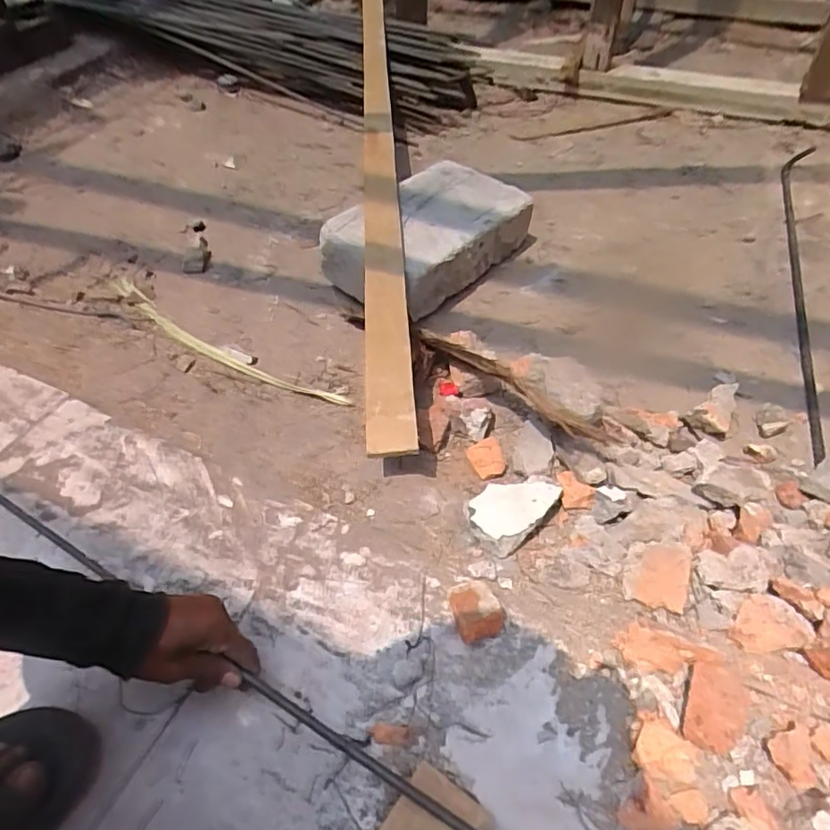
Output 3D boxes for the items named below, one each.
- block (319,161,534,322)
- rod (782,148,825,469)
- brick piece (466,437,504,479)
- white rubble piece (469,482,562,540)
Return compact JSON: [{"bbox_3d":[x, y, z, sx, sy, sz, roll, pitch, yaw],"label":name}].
[{"bbox_3d":[0.027,-0.310,0.949,0.204,0.095,0.328,32,58,27],"label":"block"},{"bbox_3d":[0.630,-0.247,0.904,0.052,0.068,0.794,15,53,15],"label":"rod"},{"bbox_3d":[0.088,0.053,0.698,0.042,0.017,0.047,-27,60,-3],"label":"brick piece"},{"bbox_3d":[0.105,0.104,0.618,0.064,0.046,0.099,31,57,26],"label":"white rubble piece"}]

